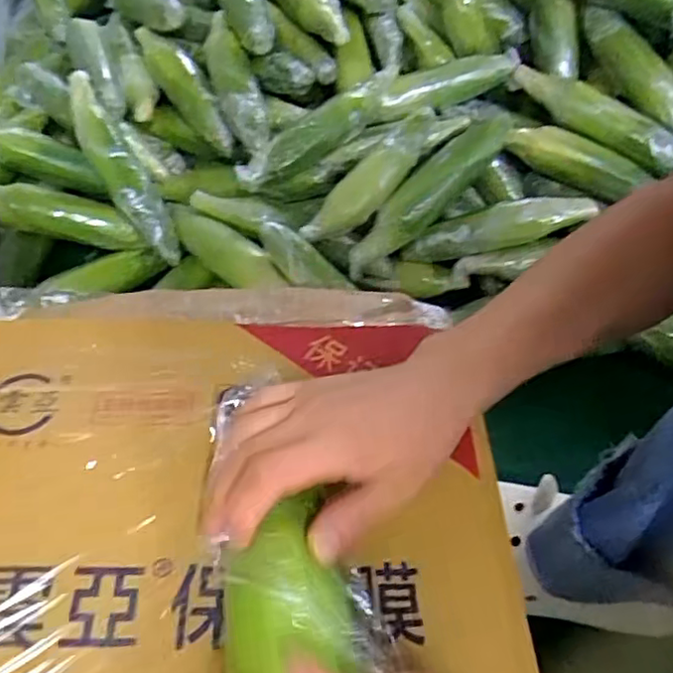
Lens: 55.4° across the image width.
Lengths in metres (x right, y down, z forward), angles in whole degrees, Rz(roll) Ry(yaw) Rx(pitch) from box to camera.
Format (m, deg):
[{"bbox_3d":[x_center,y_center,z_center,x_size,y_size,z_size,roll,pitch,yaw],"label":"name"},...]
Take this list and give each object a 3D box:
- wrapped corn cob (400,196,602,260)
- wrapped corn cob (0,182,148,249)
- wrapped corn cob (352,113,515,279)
[{"bbox_3d":[0.195,-0.132,0.778,0.232,0.046,0.041,-13,51,10],"label":"wrapped corn cob"},{"bbox_3d":[-0.349,-0.153,0.789,0.220,0.052,0.042,12,49,-17],"label":"wrapped corn cob"},{"bbox_3d":[0.117,-0.180,0.787,0.049,0.046,0.293,39,75,25],"label":"wrapped corn cob"}]

